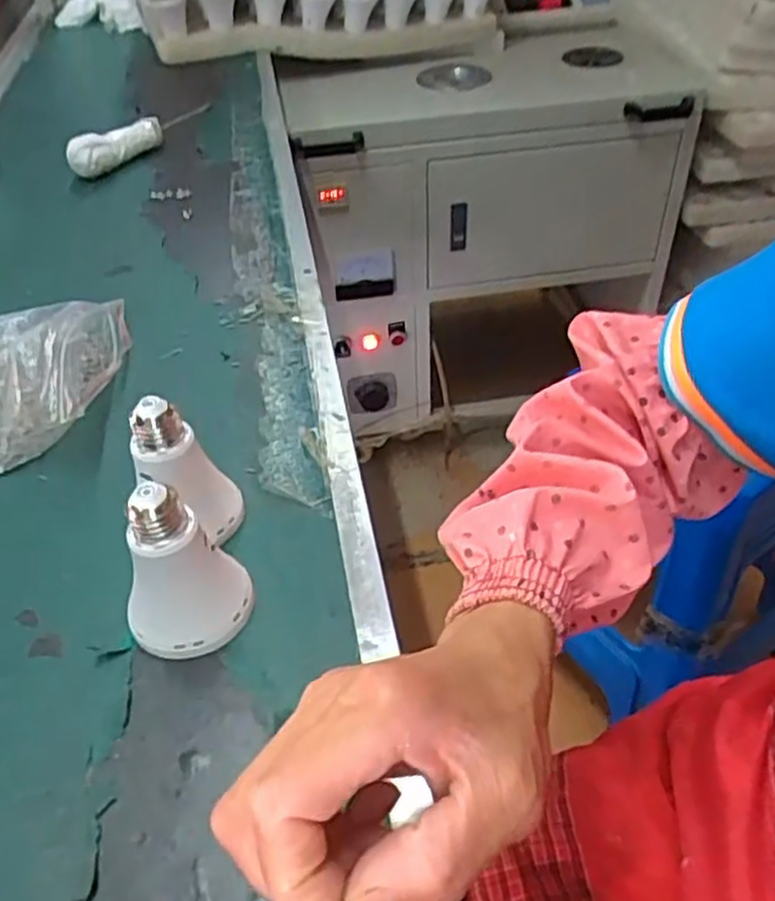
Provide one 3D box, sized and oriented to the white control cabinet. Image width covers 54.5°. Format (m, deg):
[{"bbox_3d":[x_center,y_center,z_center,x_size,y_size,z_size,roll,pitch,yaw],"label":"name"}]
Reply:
[{"bbox_3d":[0.166,-0.396,1.395,0.638,0.576,0.336,-9,43,-6],"label":"white control cabinet"}]

